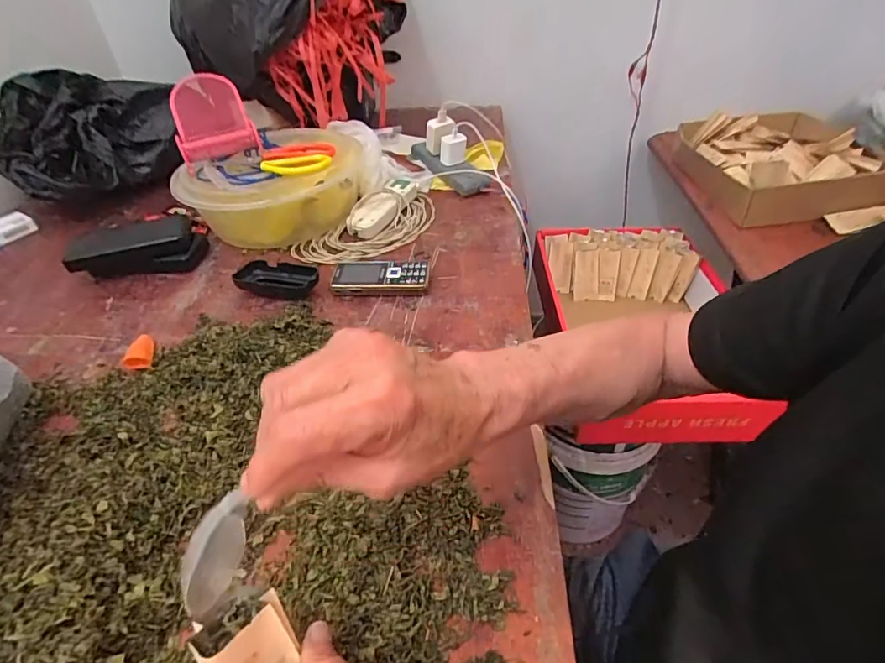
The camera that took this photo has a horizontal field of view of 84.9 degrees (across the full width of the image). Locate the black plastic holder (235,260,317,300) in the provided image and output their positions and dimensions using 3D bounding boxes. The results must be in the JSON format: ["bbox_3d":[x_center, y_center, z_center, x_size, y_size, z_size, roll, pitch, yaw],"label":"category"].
[{"bbox_3d":[-0.218,-0.067,0.640,0.115,0.023,0.059,6,42,11],"label":"black plastic holder"}]

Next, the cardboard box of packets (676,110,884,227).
[{"bbox_3d":[0.618,-0.317,0.908,0.275,0.090,0.273,-2,41,2],"label":"cardboard box of packets"}]

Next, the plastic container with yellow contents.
[{"bbox_3d":[-0.263,-0.223,0.759,0.269,0.105,0.229,-7,41,-4],"label":"plastic container with yellow contents"}]

